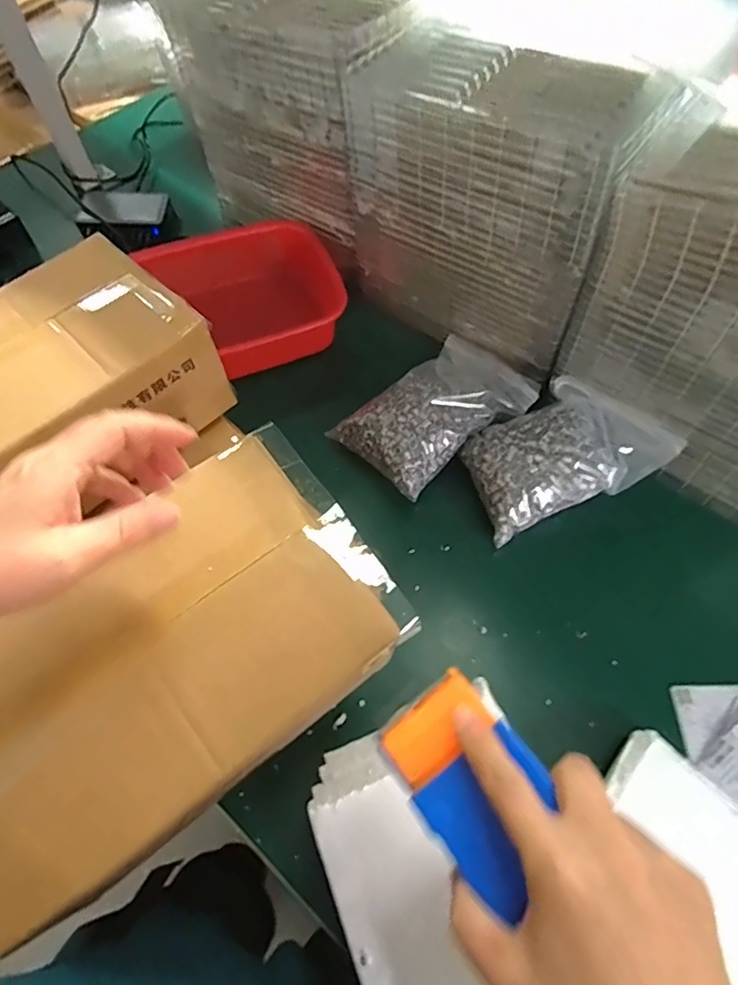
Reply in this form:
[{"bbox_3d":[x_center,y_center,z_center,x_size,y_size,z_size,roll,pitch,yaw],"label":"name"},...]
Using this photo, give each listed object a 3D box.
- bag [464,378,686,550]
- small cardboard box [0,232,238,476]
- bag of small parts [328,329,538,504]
[{"bbox_3d":[0.204,-0.040,0.593,0.201,0.079,0.130,-20,61,-10],"label":"bag"},{"bbox_3d":[-0.280,-0.090,0.455,0.258,0.106,0.181,-40,67,-20],"label":"small cardboard box"},{"bbox_3d":[0.081,-0.101,0.624,0.218,0.051,0.136,-38,66,-19],"label":"bag of small parts"}]

